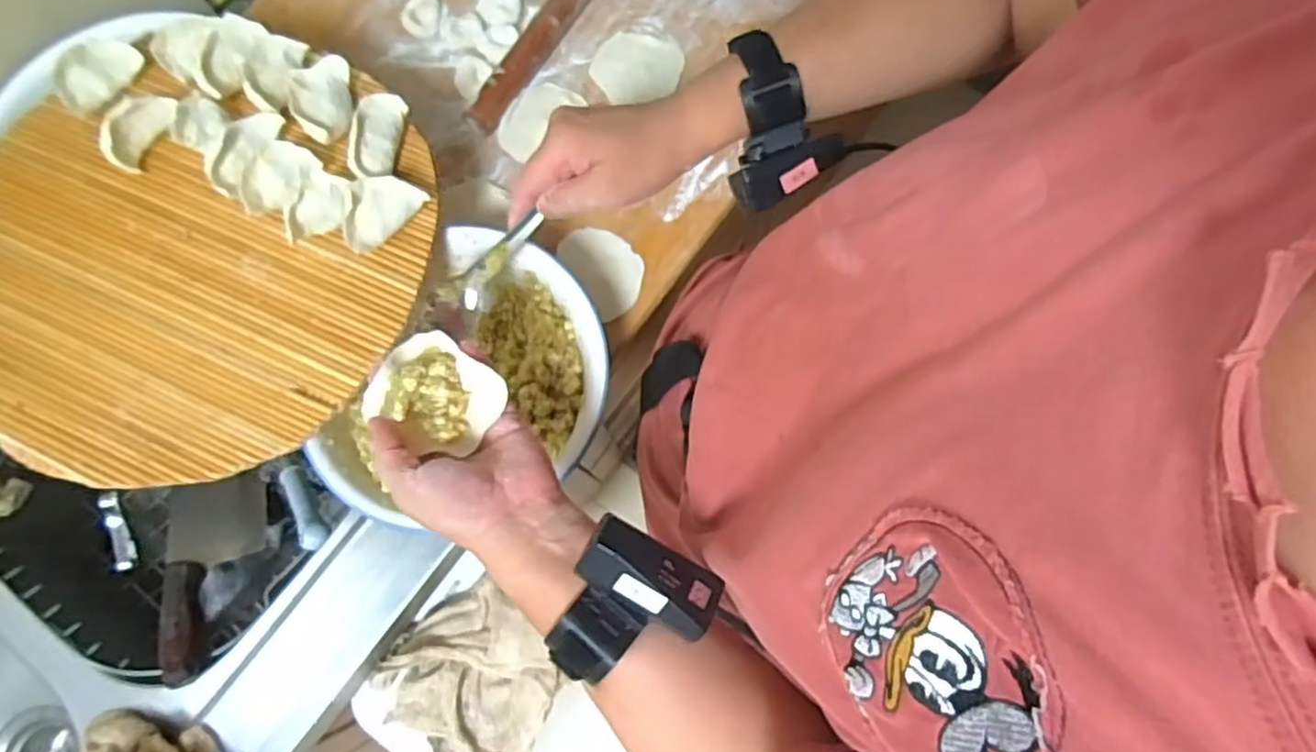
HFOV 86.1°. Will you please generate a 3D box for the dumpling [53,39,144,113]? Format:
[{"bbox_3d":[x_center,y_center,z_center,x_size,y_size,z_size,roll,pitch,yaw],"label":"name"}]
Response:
[{"bbox_3d":[-0.419,-0.227,0.522,0.030,0.025,0.063,42,82,10],"label":"dumpling"}]

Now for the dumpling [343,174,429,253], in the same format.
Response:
[{"bbox_3d":[-0.194,-0.115,0.486,0.029,0.028,0.061,39,81,9],"label":"dumpling"}]

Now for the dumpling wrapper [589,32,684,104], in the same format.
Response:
[{"bbox_3d":[-0.018,-0.283,0.637,0.078,0.005,0.072,0,77,1],"label":"dumpling wrapper"}]

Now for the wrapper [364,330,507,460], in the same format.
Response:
[{"bbox_3d":[-0.130,0.009,0.411,0.067,0.031,0.058,33,80,8],"label":"wrapper"}]

